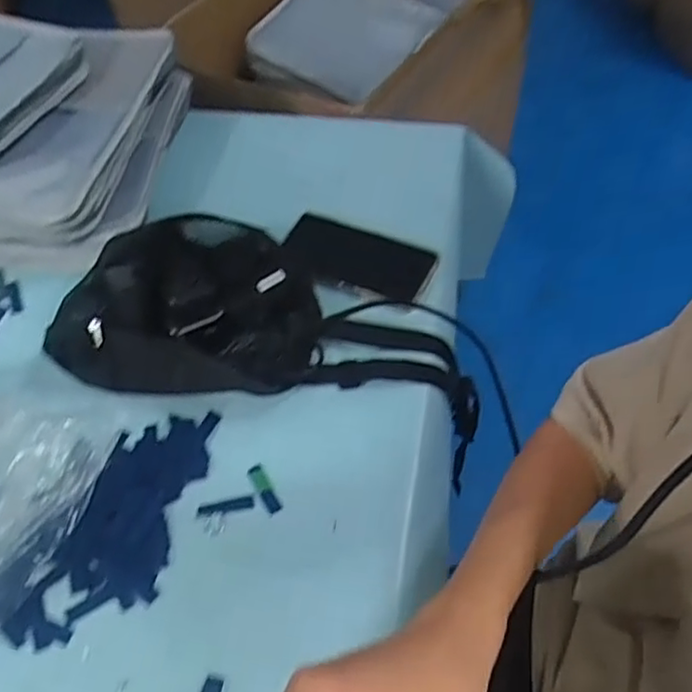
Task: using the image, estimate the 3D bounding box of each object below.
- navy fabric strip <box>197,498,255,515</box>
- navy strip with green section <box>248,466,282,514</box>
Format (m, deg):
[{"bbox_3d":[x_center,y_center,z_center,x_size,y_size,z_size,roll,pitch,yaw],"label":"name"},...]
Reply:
[{"bbox_3d":[-0.100,0.134,0.555,0.047,0.004,0.010,-7,53,-2],"label":"navy fabric strip"},{"bbox_3d":[-0.068,0.119,0.560,0.013,0.004,0.045,-27,56,-16],"label":"navy strip with green section"}]

